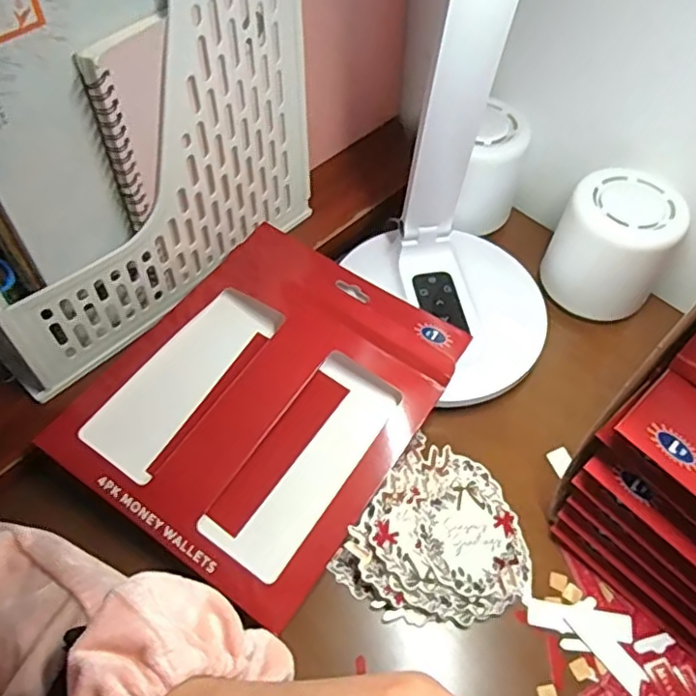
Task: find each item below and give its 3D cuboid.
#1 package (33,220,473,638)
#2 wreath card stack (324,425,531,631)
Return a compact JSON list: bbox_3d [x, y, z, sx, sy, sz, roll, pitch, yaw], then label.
[{"bbox_3d":[-0.050,0.024,0.410,0.189,0.018,0.239,28,59,17],"label":"package"},{"bbox_3d":[0.060,0.119,0.376,0.101,0.022,0.107,32,60,19],"label":"wreath card stack"}]

